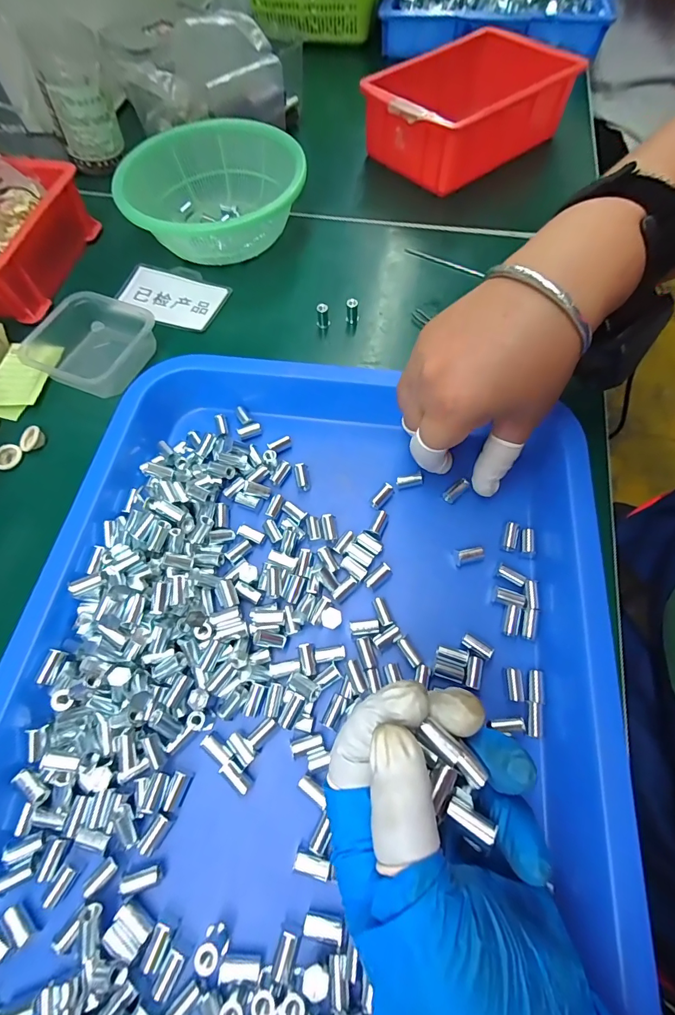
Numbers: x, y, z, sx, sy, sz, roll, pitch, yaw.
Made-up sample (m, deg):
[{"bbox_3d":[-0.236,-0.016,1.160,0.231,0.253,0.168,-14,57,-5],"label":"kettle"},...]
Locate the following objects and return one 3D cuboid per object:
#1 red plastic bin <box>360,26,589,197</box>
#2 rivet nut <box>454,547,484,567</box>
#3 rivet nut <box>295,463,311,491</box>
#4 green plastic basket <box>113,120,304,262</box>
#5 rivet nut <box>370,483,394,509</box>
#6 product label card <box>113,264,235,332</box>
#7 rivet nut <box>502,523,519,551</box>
[{"bbox_3d":[0.134,-0.422,0.438,0.200,0.065,0.140,-37,69,-16],"label":"red plastic bin"},{"bbox_3d":[0.081,0.029,0.251,0.016,0.009,0.009,-6,64,-3],"label":"rivet nut"},{"bbox_3d":[-0.023,-0.020,0.277,0.009,0.010,0.018,-9,64,-4],"label":"rivet nut"},{"bbox_3d":[-0.117,-0.291,0.382,0.156,0.060,0.131,-24,66,-11],"label":"green plastic basket"},{"bbox_3d":[0.029,-0.007,0.267,0.007,0.007,0.019,35,69,16],"label":"rivet nut"},{"bbox_3d":[-0.148,-0.189,0.366,0.100,0.005,0.061,21,71,11],"label":"product label card"},{"bbox_3d":[0.107,0.019,0.255,0.008,0.009,0.019,21,65,10],"label":"rivet nut"}]

